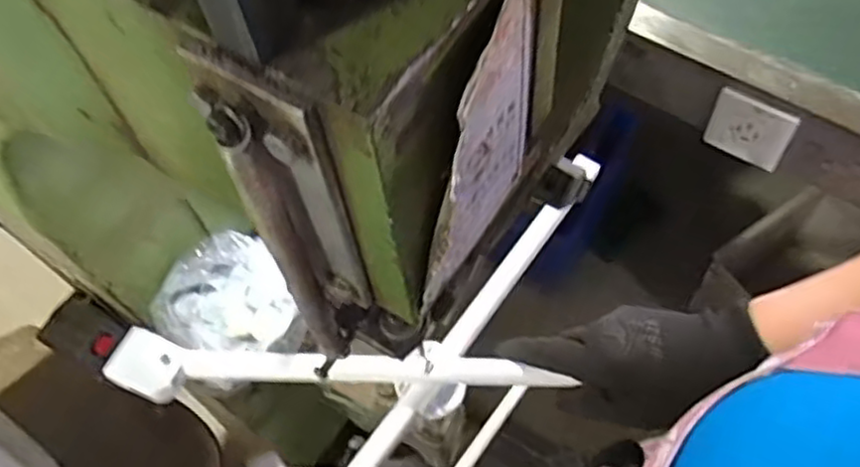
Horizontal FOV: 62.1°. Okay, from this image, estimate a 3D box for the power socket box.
[{"bbox_3d":[0.360,-0.115,0.810,0.090,0.096,0.017,32,66,21],"label":"power socket box"}]

